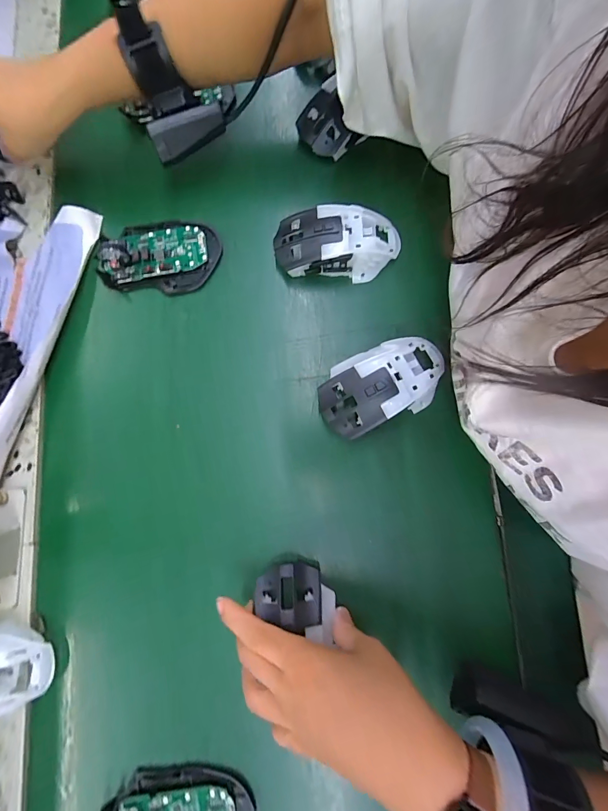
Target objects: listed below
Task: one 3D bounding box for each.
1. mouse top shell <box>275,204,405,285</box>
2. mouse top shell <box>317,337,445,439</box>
[{"bbox_3d":[0.030,-0.148,0.330,0.114,0.037,0.061,-3,81,-1],"label":"mouse top shell"},{"bbox_3d":[0.068,-0.017,0.308,0.115,0.039,0.067,-22,82,-4],"label":"mouse top shell"}]

